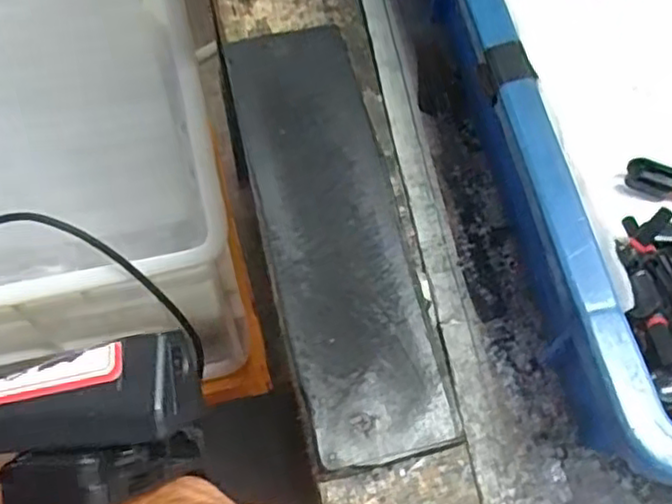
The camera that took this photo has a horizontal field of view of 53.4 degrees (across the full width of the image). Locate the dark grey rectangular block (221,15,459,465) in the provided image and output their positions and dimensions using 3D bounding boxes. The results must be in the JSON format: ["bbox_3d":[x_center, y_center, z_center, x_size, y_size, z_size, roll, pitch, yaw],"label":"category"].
[{"bbox_3d":[-0.003,-0.017,0.298,0.059,0.007,0.211,-12,66,-7],"label":"dark grey rectangular block"}]

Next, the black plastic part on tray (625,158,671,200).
[{"bbox_3d":[0.153,-0.031,0.305,0.042,0.015,0.011,11,65,4],"label":"black plastic part on tray"}]

